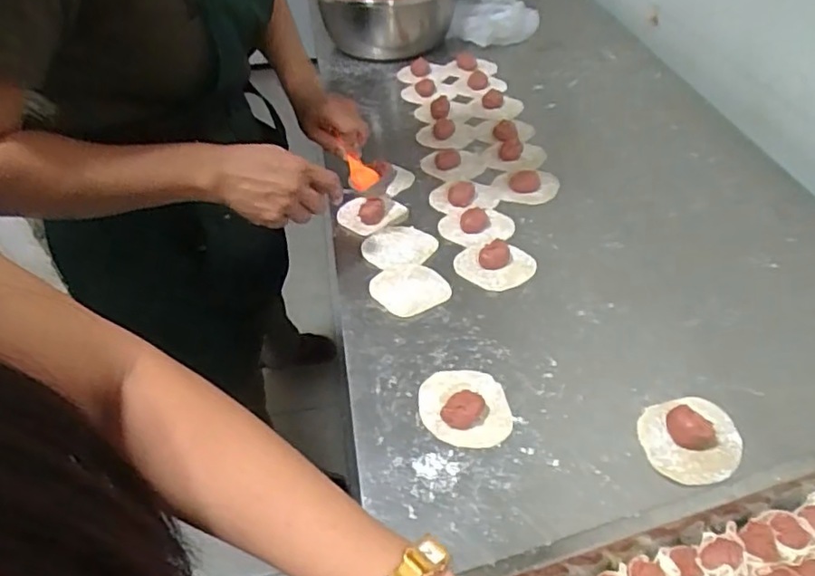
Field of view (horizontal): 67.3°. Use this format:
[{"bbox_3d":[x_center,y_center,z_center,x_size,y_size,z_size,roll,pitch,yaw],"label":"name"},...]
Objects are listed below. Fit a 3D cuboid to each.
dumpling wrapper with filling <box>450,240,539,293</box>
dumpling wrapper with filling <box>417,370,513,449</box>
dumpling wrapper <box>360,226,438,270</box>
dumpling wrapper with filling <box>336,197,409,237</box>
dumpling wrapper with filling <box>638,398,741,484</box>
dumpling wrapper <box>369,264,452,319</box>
[{"bbox_3d":[0.099,-0.029,0.699,0.089,0.016,0.065,5,44,8],"label":"dumpling wrapper with filling"},{"bbox_3d":[0.051,0.104,0.559,0.079,0.020,0.086,-3,46,3],"label":"dumpling wrapper with filling"},{"bbox_3d":[-0.010,-0.049,0.735,0.087,0.004,0.071,-5,43,-1],"label":"dumpling wrapper"},{"bbox_3d":[-0.044,-0.095,0.774,0.087,0.021,0.058,-9,43,-6],"label":"dumpling wrapper with filling"},{"bbox_3d":[0.245,0.125,0.525,0.085,0.025,0.080,-2,43,2],"label":"dumpling wrapper with filling"},{"bbox_3d":[0.002,0.001,0.683,0.081,0.004,0.076,-14,44,-11],"label":"dumpling wrapper"}]

